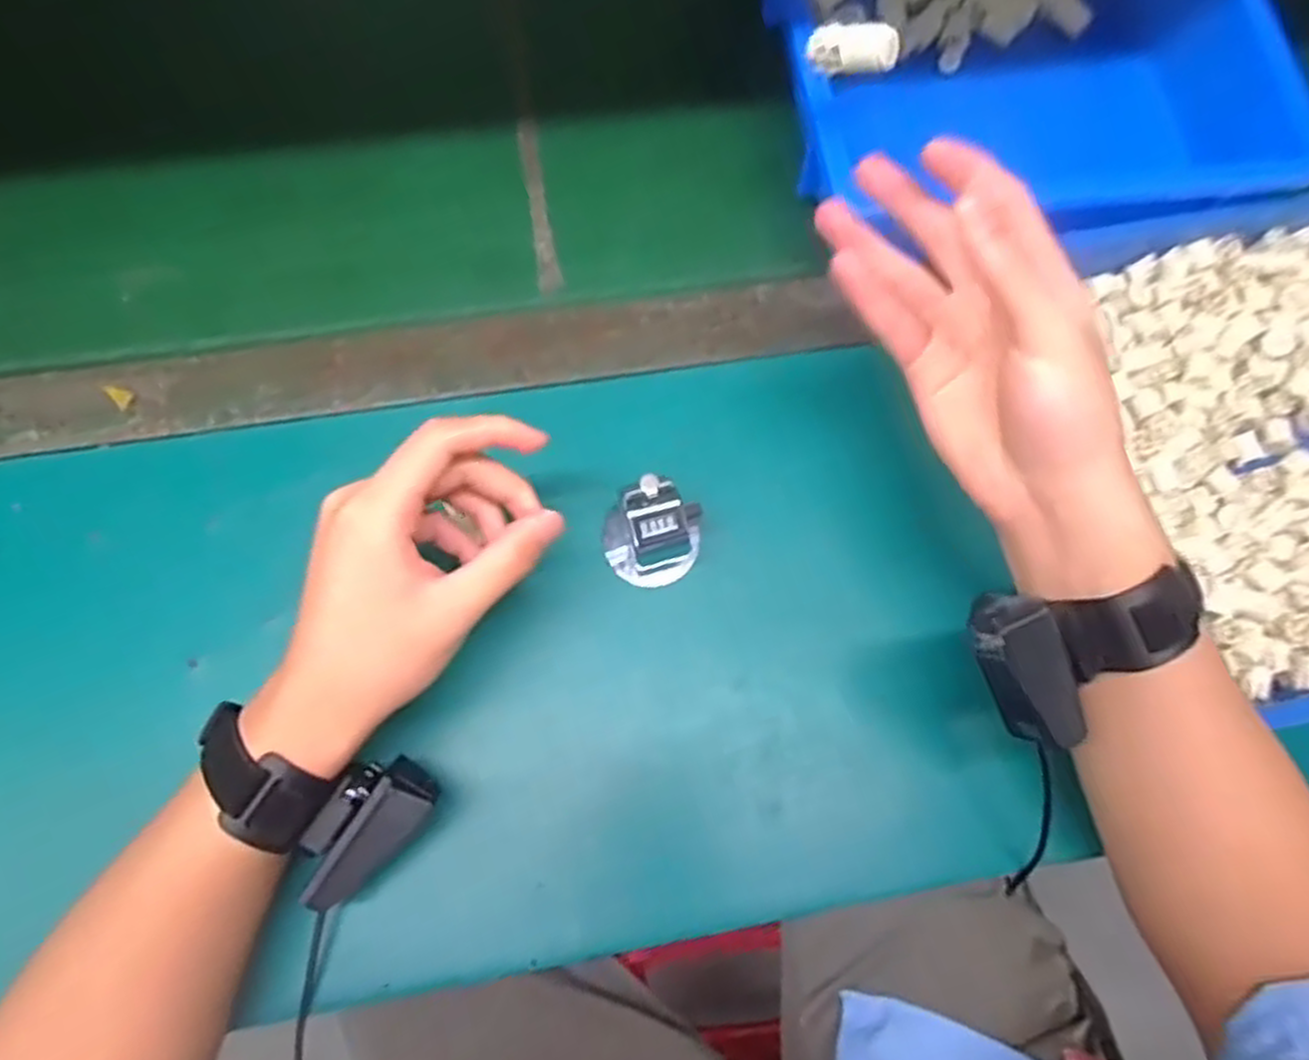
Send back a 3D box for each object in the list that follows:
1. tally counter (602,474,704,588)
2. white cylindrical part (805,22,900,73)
[{"bbox_3d":[0.001,-0.001,0.421,0.054,0.052,0.051,-20,76,-6],"label":"tally counter"},{"bbox_3d":[0.097,-0.236,0.390,0.044,0.015,0.015,14,74,20],"label":"white cylindrical part"}]

